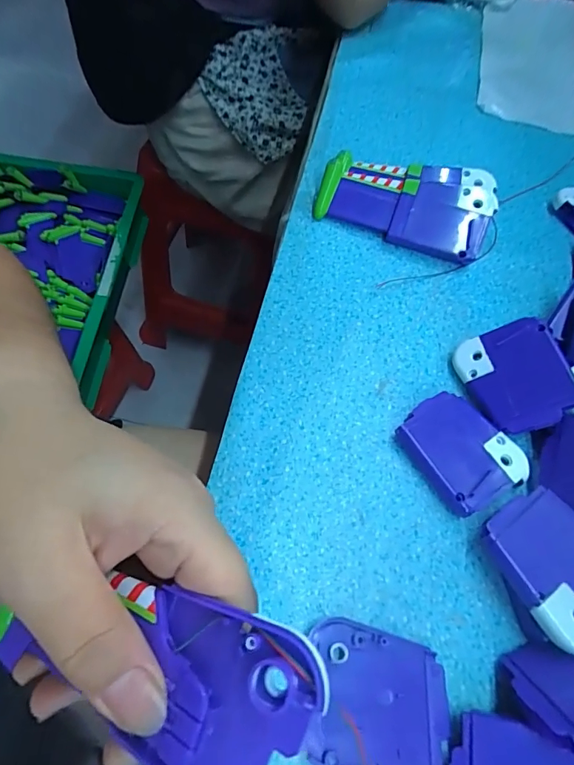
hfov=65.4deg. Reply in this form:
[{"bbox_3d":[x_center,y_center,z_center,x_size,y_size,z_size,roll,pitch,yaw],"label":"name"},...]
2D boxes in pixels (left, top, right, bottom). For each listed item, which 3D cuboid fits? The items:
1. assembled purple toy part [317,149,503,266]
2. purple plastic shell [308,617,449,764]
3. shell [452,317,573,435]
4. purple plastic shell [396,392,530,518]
[{"bbox_3d":[0.084,-0.130,0.319,0.118,0.030,0.067,17,62,3],"label":"assembled purple toy part"},{"bbox_3d":[0.040,0.134,0.191,0.057,0.009,0.053,6,62,-2],"label":"purple plastic shell"},{"bbox_3d":[0.126,-0.003,0.249,0.052,0.005,0.060,-22,62,24],"label":"shell"},{"bbox_3d":[0.095,0.035,0.241,0.048,0.013,0.059,-31,69,-19],"label":"purple plastic shell"}]

